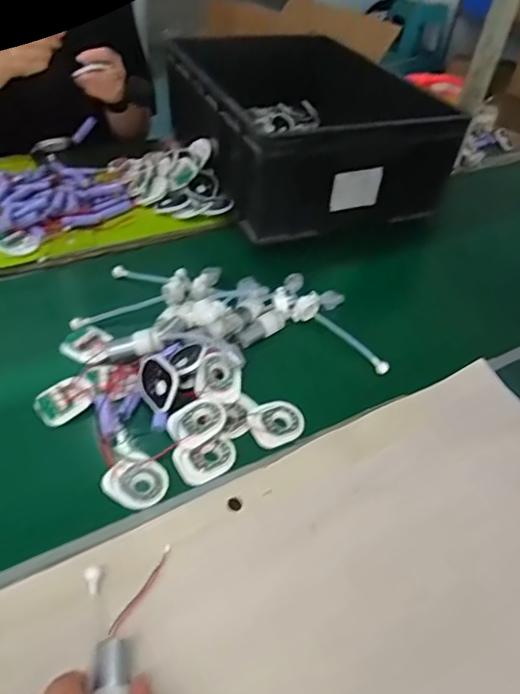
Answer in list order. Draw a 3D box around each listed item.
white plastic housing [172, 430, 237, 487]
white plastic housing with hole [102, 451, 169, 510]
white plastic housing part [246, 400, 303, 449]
[{"bbox_3d":[-0.052,0.110,0.507,0.059,0.012,0.041,-15,48,-22],"label":"white plastic housing"},{"bbox_3d":[-0.115,0.126,0.487,0.058,0.015,0.049,21,45,15],"label":"white plastic housing with hole"},{"bbox_3d":[0.018,0.079,0.542,0.059,0.007,0.050,-23,51,-28],"label":"white plastic housing part"}]

